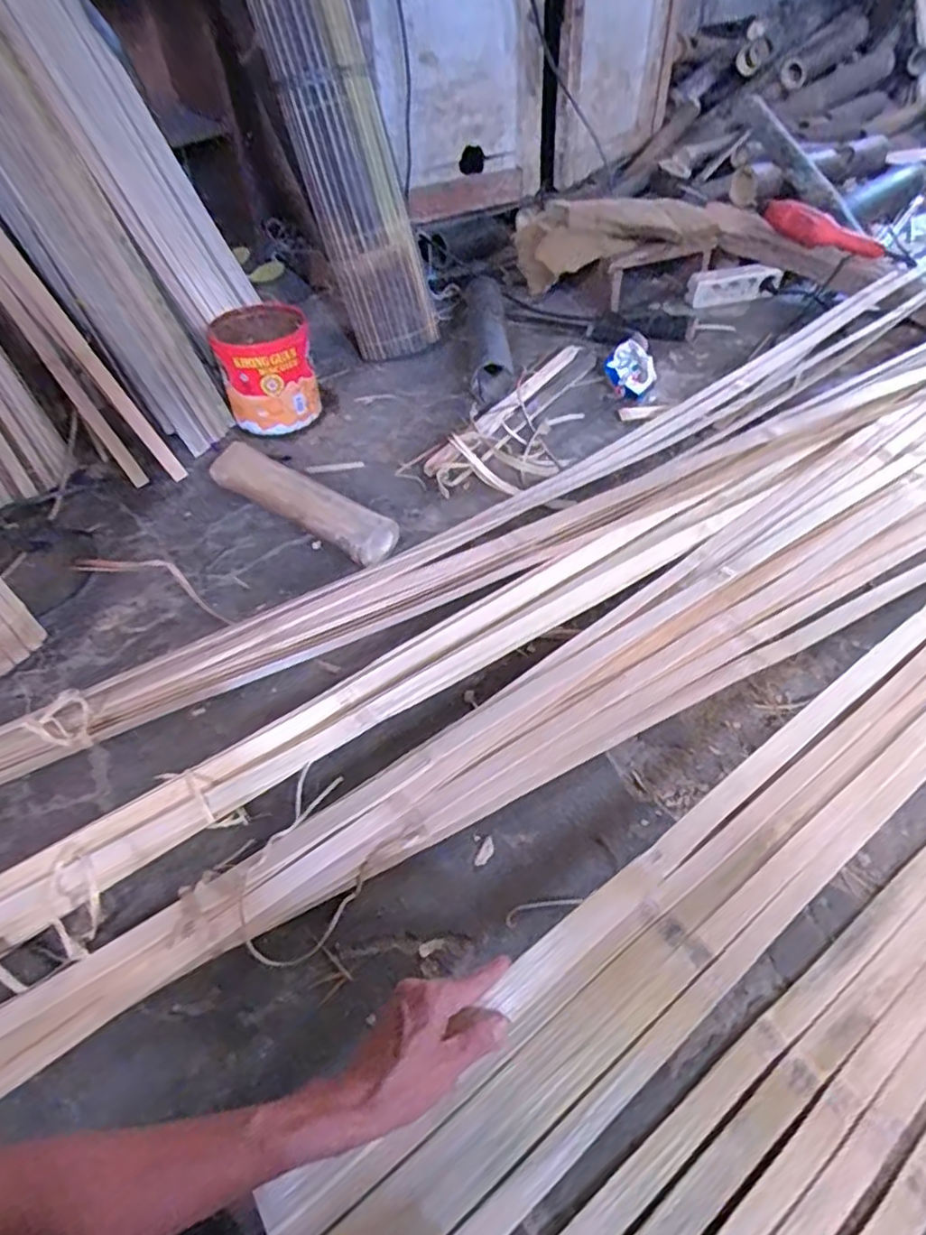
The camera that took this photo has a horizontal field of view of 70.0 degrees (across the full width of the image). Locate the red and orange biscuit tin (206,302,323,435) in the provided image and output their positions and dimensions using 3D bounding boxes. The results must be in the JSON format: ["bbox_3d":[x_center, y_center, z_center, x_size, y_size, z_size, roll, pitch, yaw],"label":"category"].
[{"bbox_3d":[-0.329,-0.415,1.121,0.152,0.159,0.168,-17,51,-10],"label":"red and orange biscuit tin"}]

